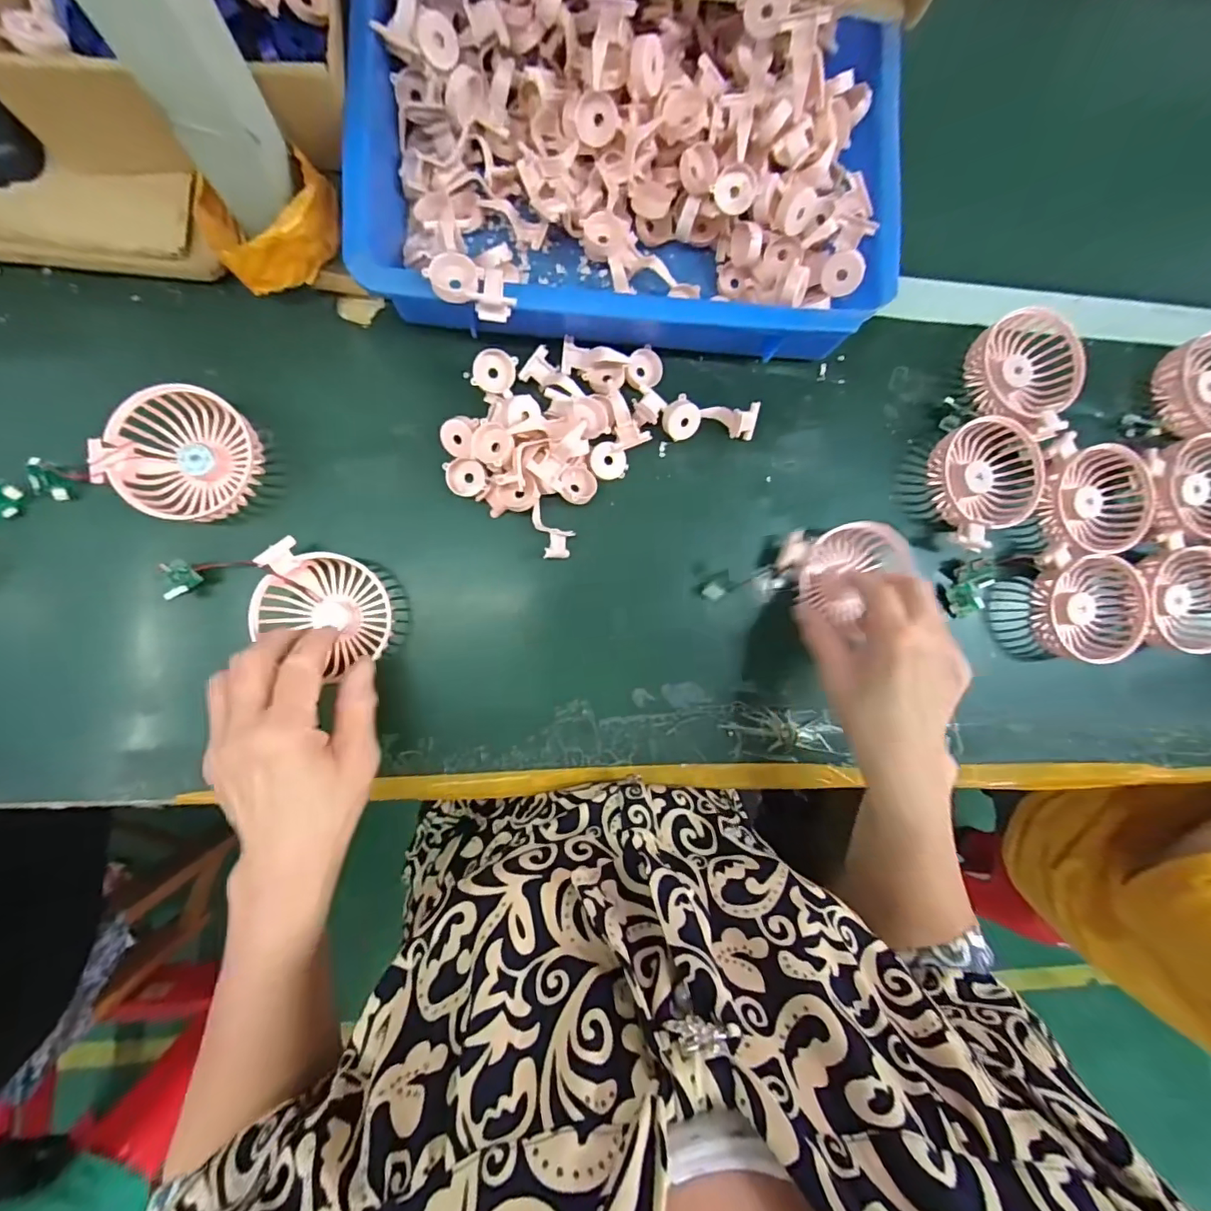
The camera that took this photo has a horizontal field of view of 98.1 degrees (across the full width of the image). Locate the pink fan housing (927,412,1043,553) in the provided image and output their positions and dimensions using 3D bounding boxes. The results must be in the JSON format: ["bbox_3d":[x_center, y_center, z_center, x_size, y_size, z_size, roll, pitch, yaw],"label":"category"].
[{"bbox_3d":[0.313,-0.106,0.437,0.091,0.032,0.089,-31,92,-8],"label":"pink fan housing"}]

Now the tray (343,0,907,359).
[{"bbox_3d":[0.020,-0.304,0.377,0.369,0.087,0.246,3,87,-7],"label":"tray"}]

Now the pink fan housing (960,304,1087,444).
[{"bbox_3d":[0.356,-0.196,0.443,0.088,0.036,0.099,-36,92,-8],"label":"pink fan housing"}]

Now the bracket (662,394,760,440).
[{"bbox_3d":[0.081,-0.146,0.413,0.073,0.023,0.026,0,88,-8],"label":"bracket"}]

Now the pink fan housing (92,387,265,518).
[{"bbox_3d":[-0.290,-0.102,0.365,0.088,0.030,0.080,0,88,-7],"label":"pink fan housing"}]

